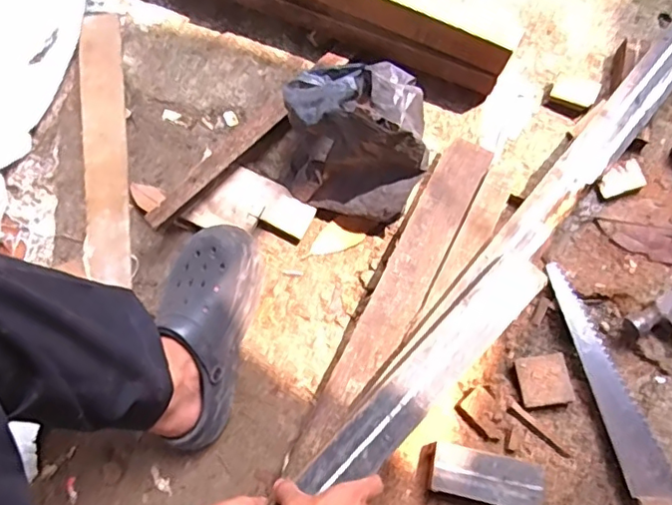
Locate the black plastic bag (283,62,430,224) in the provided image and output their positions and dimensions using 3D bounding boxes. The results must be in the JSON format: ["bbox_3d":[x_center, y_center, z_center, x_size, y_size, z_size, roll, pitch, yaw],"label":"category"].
[{"bbox_3d":[0.025,-0.148,0.715,0.175,0.161,0.164,15,75,6],"label":"black plastic bag"}]

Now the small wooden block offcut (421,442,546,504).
[{"bbox_3d":[0.169,0.261,0.669,0.132,0.041,0.054,11,75,5],"label":"small wooden block offcut"}]

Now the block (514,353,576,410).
[{"bbox_3d":[0.258,0.159,0.711,0.060,0.018,0.062,-9,74,-1],"label":"block"}]

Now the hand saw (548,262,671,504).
[{"bbox_3d":[0.343,0.220,0.673,0.097,0.031,0.425,-25,75,-6],"label":"hand saw"}]

